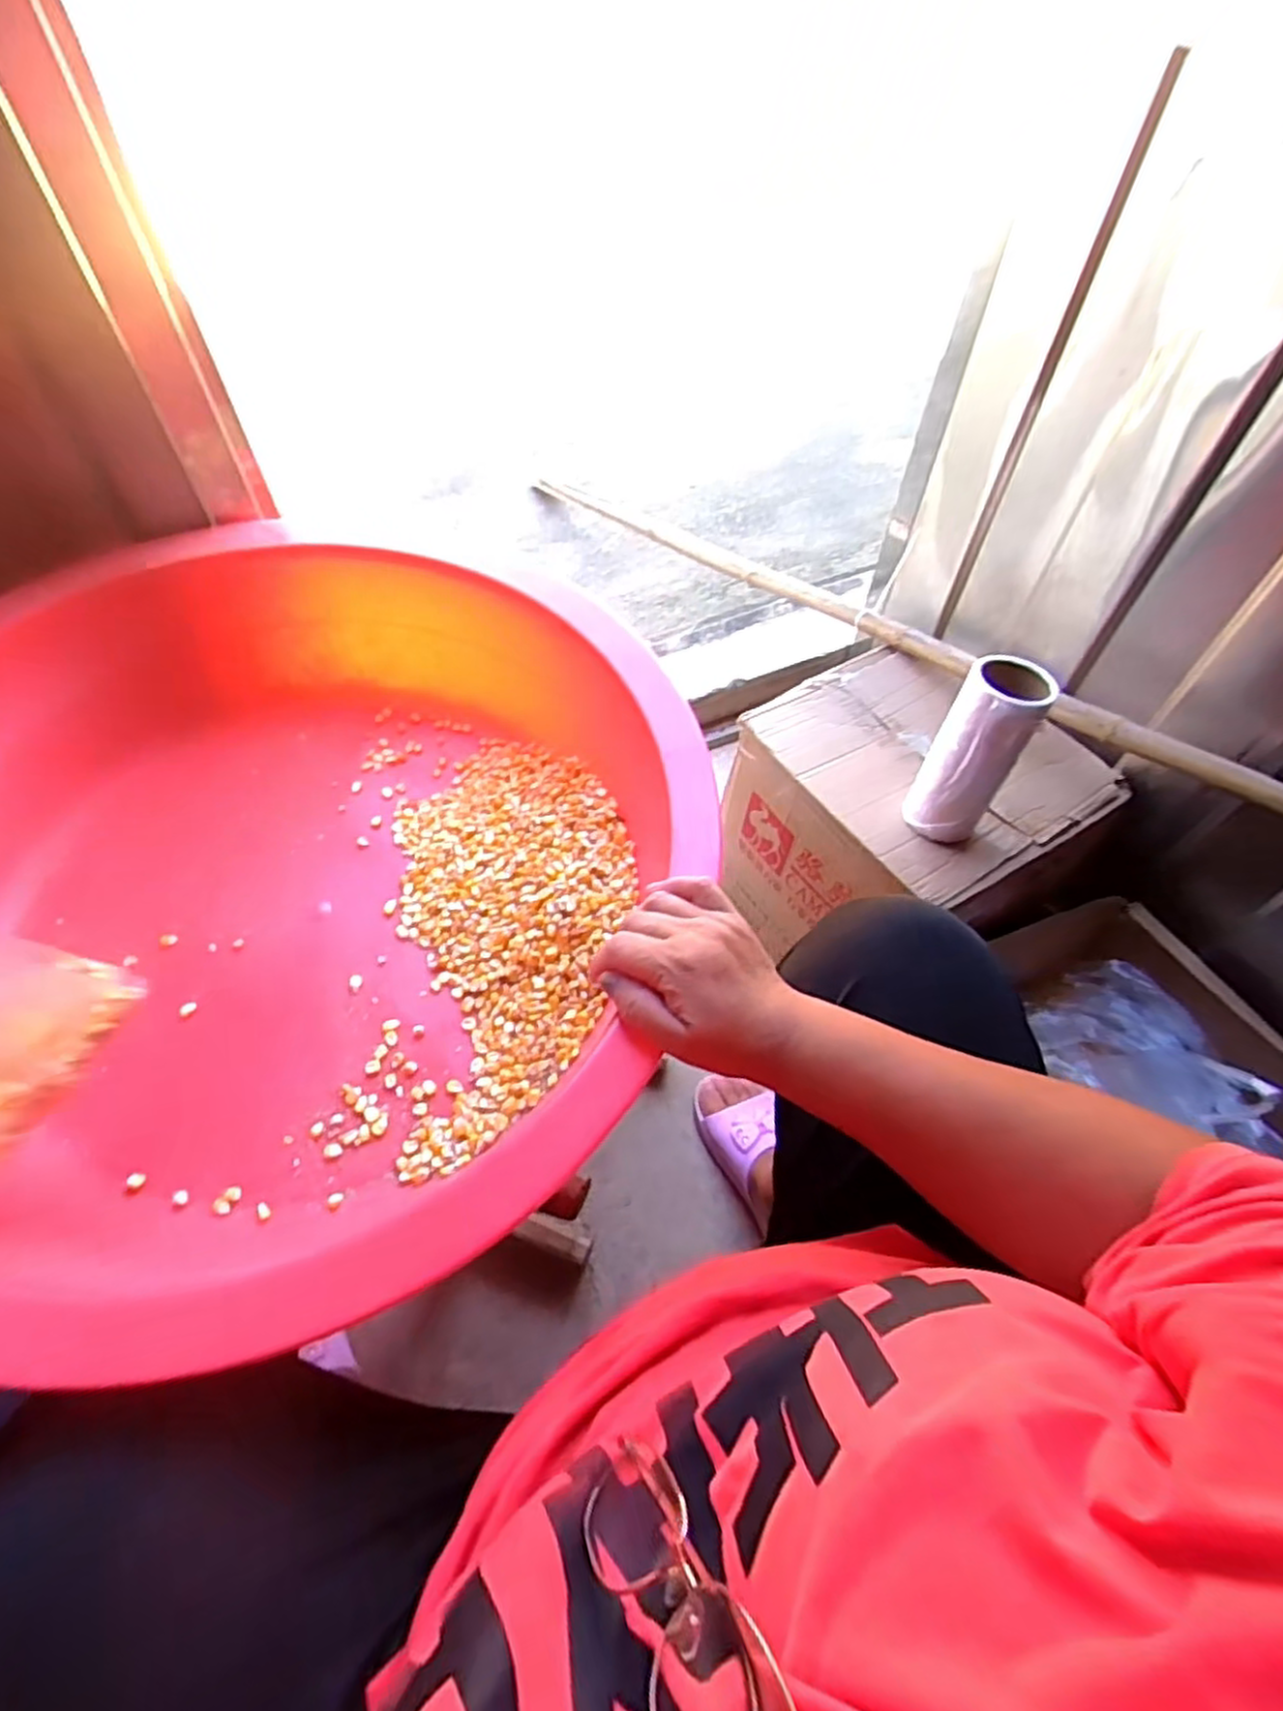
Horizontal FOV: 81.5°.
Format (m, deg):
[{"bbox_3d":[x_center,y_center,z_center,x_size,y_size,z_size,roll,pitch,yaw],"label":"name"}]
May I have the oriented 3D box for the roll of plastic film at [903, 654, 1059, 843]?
[{"bbox_3d":[0.312,-0.096,0.697,0.075,0.170,0.088,29,60,18],"label":"roll of plastic film"}]

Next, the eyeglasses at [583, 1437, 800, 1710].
[{"bbox_3d":[0.012,0.235,0.230,0.037,0.126,0.025,-33,93,-21],"label":"eyeglasses"}]

